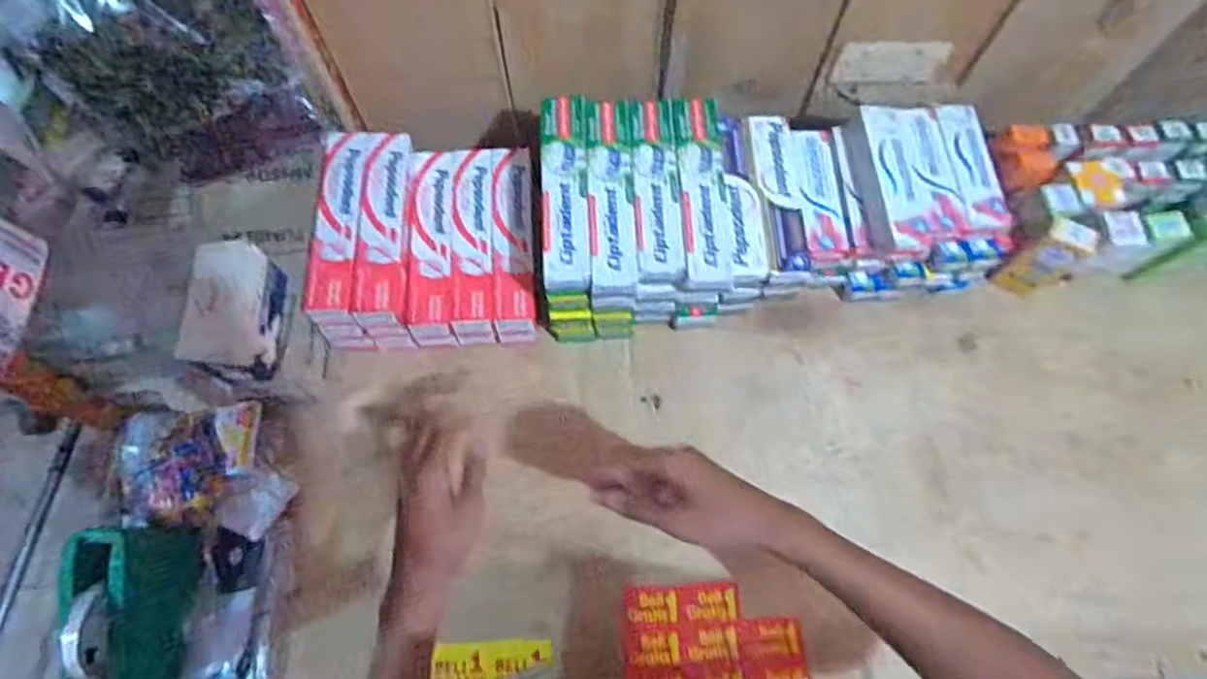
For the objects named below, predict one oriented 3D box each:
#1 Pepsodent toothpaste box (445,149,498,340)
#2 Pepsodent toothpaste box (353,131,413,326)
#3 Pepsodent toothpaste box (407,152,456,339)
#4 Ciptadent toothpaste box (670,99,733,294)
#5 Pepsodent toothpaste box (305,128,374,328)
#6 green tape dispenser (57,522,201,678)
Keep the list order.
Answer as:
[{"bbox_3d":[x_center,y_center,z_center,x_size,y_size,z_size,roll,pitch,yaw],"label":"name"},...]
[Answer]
[{"bbox_3d":[-0.149,-0.117,0.738,0.049,0.036,0.222,-6,69,-2],"label":"Pepsodent toothpaste box"},{"bbox_3d":[-0.238,-0.124,0.701,0.047,0.041,0.231,-4,69,-1],"label":"Pepsodent toothpaste box"},{"bbox_3d":[-0.193,-0.115,0.730,0.048,0.036,0.228,-5,69,-2],"label":"Pepsodent toothpaste box"},{"bbox_3d":[0.103,-0.153,0.681,0.048,0.036,0.226,-2,69,0],"label":"Ciptadent toothpaste box"},{"bbox_3d":[-0.284,-0.129,0.696,0.052,0.029,0.229,-4,69,-1],"label":"Pepsodent toothpaste box"},{"bbox_3d":[-0.428,0.266,0.572,0.073,0.091,0.191,-2,69,0],"label":"green tape dispenser"}]

